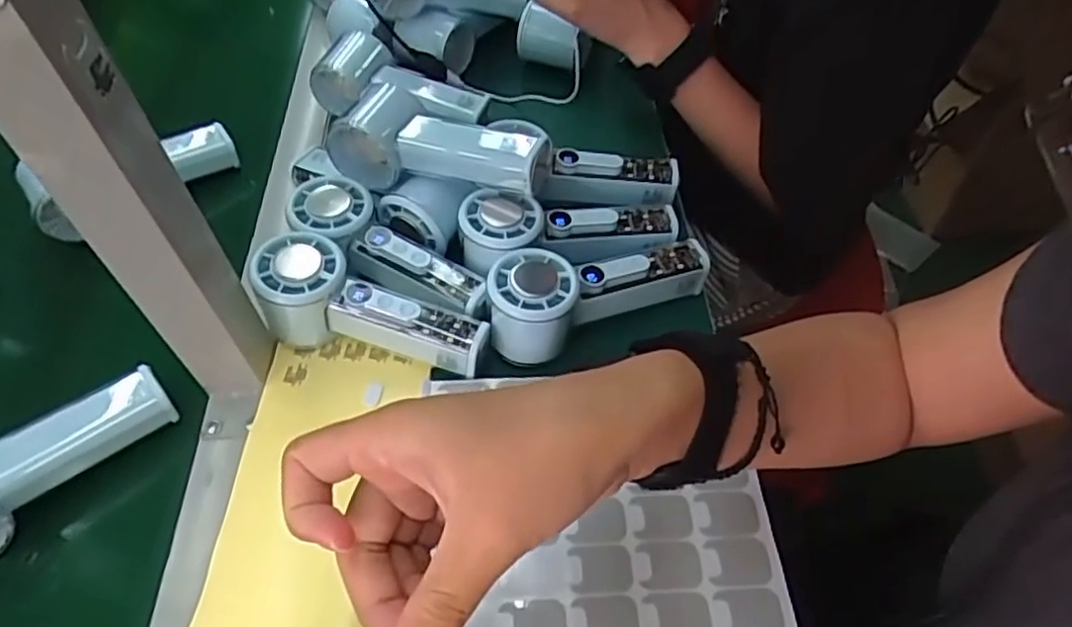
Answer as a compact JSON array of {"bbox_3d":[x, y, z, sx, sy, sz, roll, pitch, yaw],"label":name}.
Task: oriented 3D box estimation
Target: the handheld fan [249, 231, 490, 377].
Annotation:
[{"bbox_3d":[-0.109,0.003,0.448,0.154,0.055,0.058,20,54,-2],"label":"handheld fan"}]

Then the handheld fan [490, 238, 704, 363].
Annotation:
[{"bbox_3d":[0.043,-0.021,0.453,0.153,0.053,0.053,-20,54,-13],"label":"handheld fan"}]

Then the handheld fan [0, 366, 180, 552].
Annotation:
[{"bbox_3d":[-0.290,0.083,0.389,0.148,0.047,0.055,-32,57,-20],"label":"handheld fan"}]

